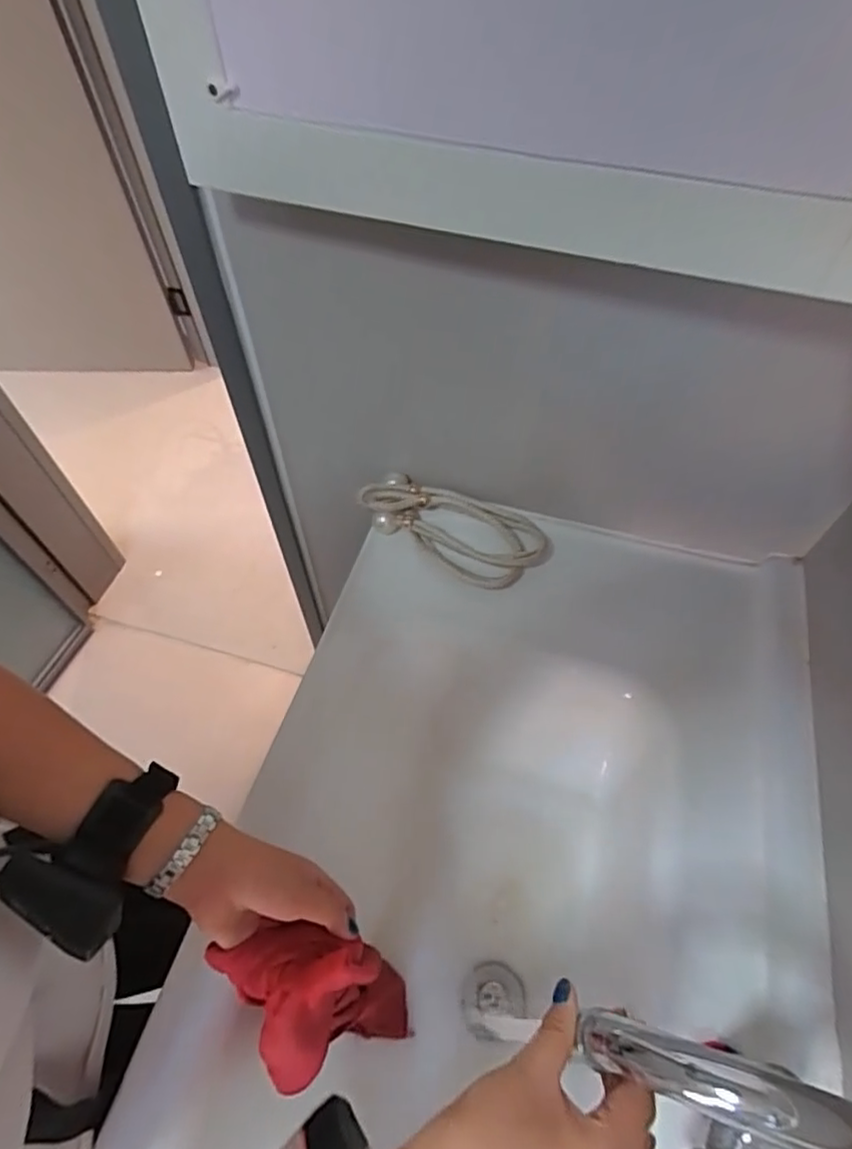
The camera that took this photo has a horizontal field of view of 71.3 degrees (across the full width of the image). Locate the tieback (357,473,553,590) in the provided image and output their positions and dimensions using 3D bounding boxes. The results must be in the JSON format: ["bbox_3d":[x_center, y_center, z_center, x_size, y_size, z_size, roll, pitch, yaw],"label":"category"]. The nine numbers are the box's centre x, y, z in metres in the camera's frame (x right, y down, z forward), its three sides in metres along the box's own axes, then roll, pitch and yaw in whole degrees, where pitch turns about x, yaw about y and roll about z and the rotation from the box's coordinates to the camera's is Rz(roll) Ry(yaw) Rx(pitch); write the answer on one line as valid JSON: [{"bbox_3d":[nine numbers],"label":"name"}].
[{"bbox_3d":[0.041,-0.066,0.724,0.216,0.038,0.122,33,64,18],"label":"tieback"}]

